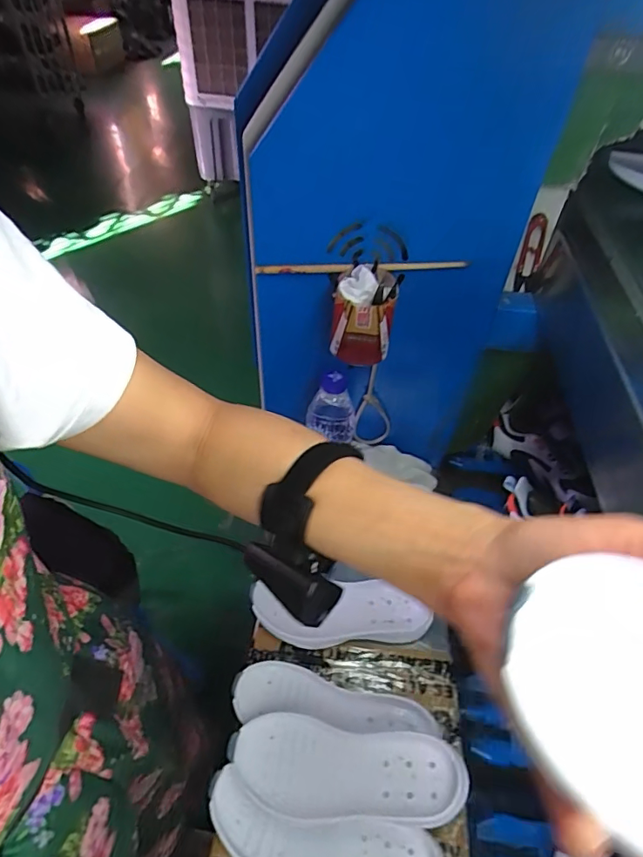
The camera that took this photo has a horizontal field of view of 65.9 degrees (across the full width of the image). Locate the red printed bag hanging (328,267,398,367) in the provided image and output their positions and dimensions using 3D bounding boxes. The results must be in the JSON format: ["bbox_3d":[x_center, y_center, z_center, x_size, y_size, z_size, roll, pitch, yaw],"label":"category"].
[{"bbox_3d":[0.045,-0.125,0.543,0.064,0.091,0.063,6,48,1],"label":"red printed bag hanging"}]

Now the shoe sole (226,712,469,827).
[{"bbox_3d":[0.021,0.333,0.481,0.218,0.050,0.079,8,48,4],"label":"shoe sole"}]

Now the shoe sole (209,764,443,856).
[{"bbox_3d":[-0.001,0.388,0.459,0.220,0.022,0.068,13,48,8],"label":"shoe sole"}]

